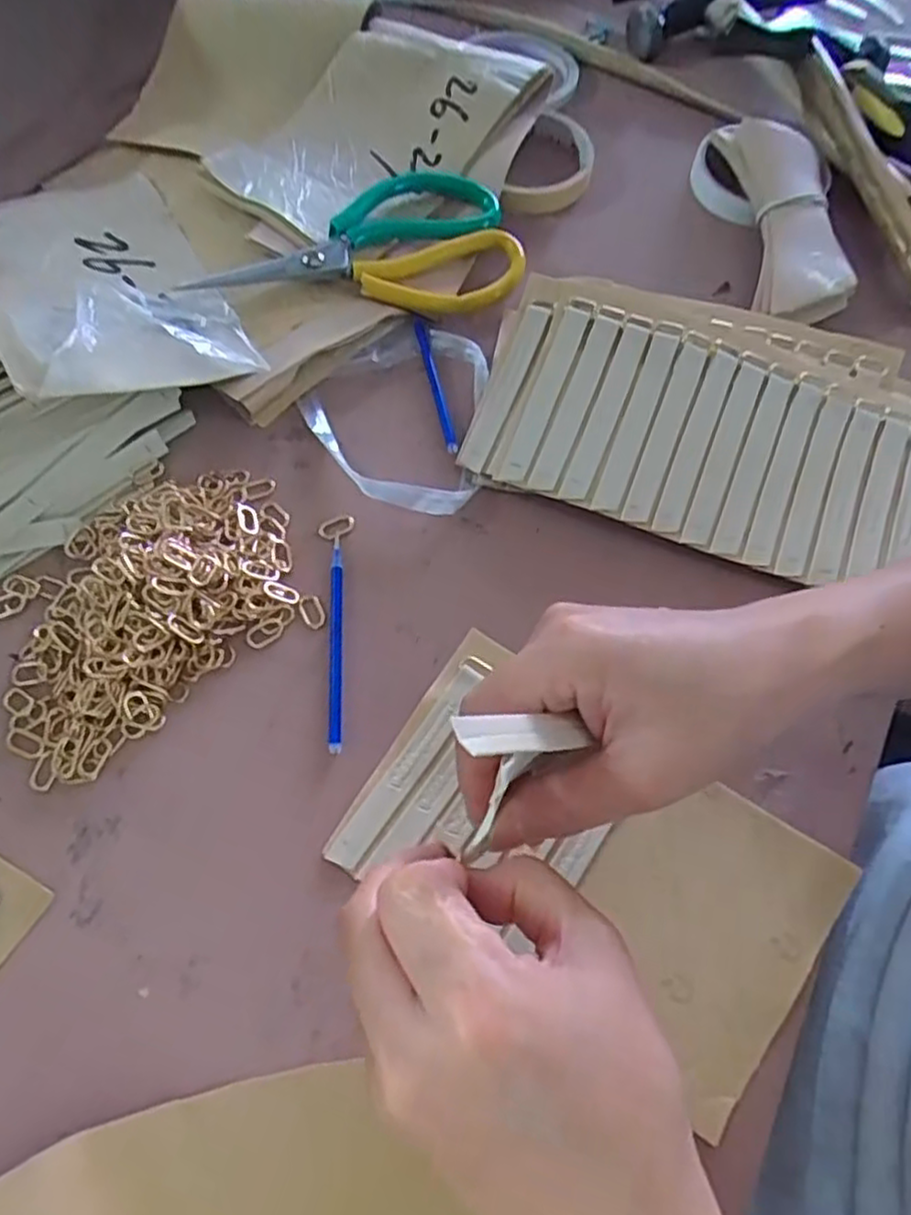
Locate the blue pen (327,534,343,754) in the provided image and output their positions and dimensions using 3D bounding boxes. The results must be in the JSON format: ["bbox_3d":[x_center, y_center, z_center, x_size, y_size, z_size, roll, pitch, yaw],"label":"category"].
[{"bbox_3d":[-0.056,0.015,0.339,0.007,0.007,0.104,-2,65,-4],"label":"blue pen"}]

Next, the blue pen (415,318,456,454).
[{"bbox_3d":[-0.011,-0.125,0.404,0.007,0.004,0.093,-11,66,-7],"label":"blue pen"}]

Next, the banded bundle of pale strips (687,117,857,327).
[{"bbox_3d":[0.195,-0.239,0.452,0.082,0.040,0.169,4,66,0],"label":"banded bundle of pale strips"}]

